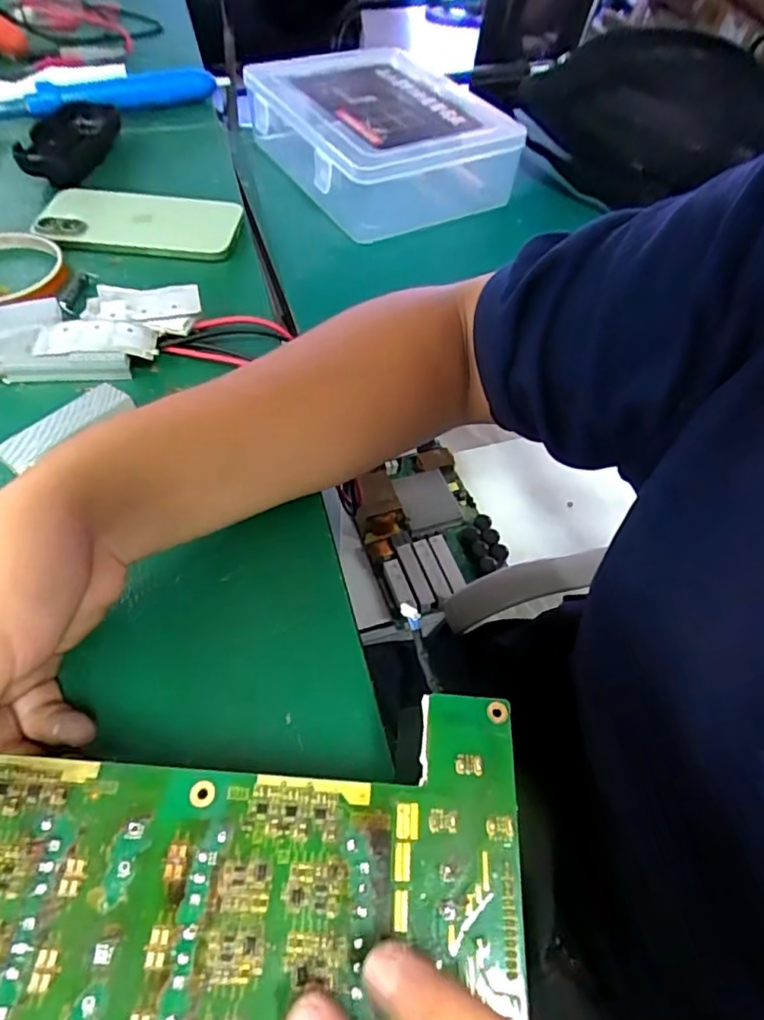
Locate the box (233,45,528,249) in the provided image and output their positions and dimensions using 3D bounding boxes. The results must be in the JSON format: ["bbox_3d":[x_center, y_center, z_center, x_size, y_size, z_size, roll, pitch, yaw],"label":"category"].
[{"bbox_3d":[-0.002,-0.322,0.486,0.174,0.058,0.200,-29,61,-22],"label":"box"}]

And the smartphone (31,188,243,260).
[{"bbox_3d":[-0.180,-0.215,0.425,0.143,0.014,0.071,3,55,-2],"label":"smartphone"}]

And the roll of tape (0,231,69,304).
[{"bbox_3d":[-0.258,-0.163,0.382,0.079,0.011,0.086,-23,59,-18],"label":"roll of tape"}]

